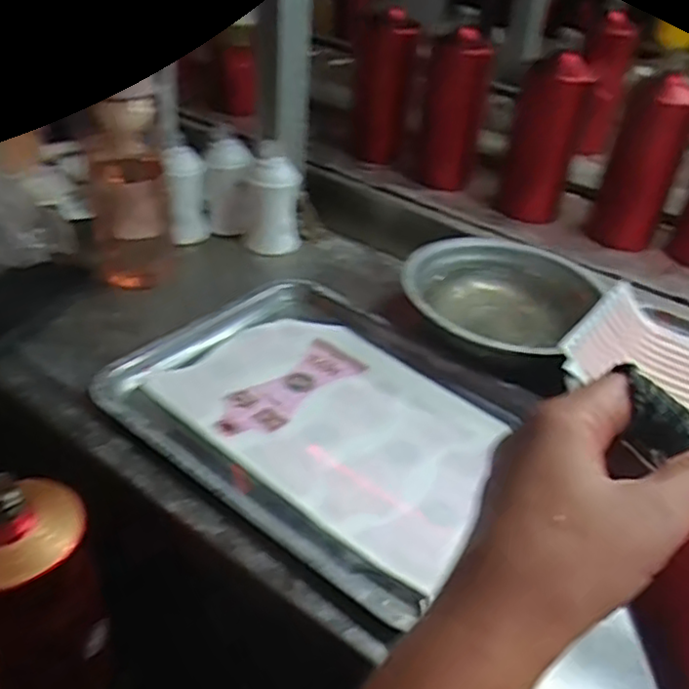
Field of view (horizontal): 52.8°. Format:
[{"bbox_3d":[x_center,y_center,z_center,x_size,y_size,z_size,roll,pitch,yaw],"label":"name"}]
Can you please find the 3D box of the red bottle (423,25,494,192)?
[{"bbox_3d":[0.143,-0.299,0.901,0.074,0.182,0.058,9,36,3],"label":"red bottle"}]

